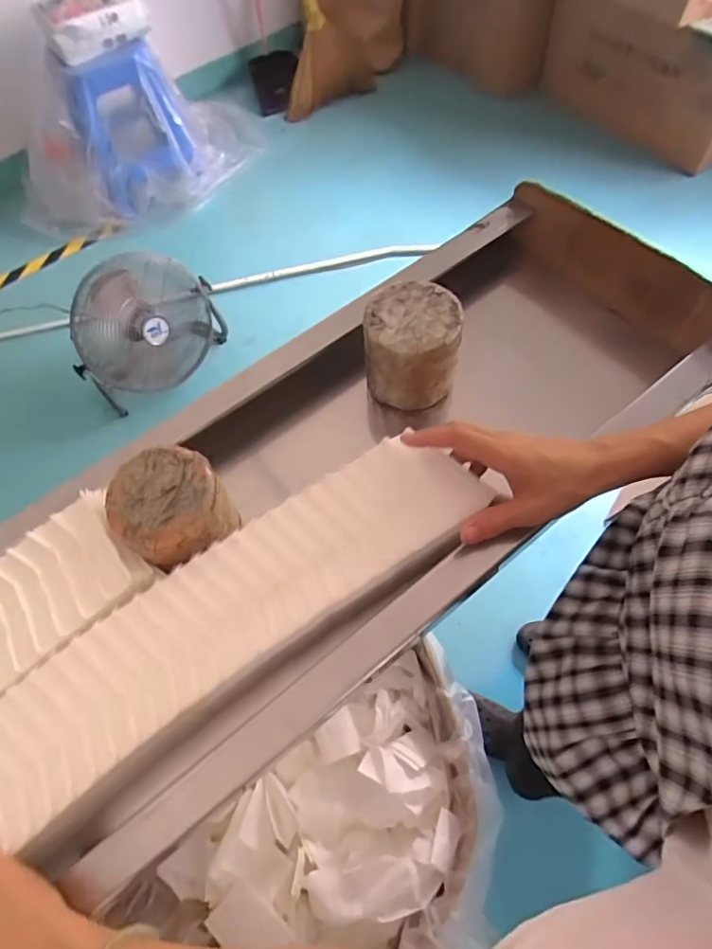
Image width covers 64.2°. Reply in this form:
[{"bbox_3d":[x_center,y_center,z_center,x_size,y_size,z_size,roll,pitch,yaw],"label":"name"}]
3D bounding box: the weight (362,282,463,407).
[{"bbox_3d":[0.056,-0.124,0.569,0.097,0.100,0.084,7,61,6],"label":"weight"}]

